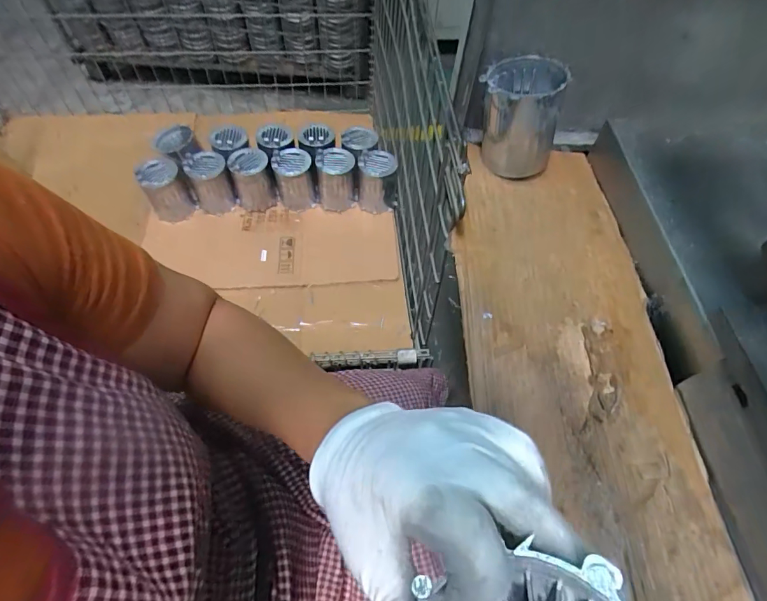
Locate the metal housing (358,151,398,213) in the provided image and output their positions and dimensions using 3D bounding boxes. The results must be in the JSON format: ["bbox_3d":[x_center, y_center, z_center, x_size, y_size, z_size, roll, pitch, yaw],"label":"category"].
[{"bbox_3d":[-0.015,-0.276,1.035,0.094,0.125,0.095,-1,59,-2],"label":"metal housing"}]

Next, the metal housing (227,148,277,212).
[{"bbox_3d":[-0.304,-0.279,1.008,0.092,0.116,0.093,-17,61,-12],"label":"metal housing"}]

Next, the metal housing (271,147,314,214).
[{"bbox_3d":[-0.208,-0.278,1.025,0.088,0.126,0.086,-9,60,-7],"label":"metal housing"}]

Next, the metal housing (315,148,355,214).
[{"bbox_3d":[-0.111,-0.278,1.025,0.088,0.125,0.095,-6,60,-5],"label":"metal housing"}]

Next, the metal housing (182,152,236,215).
[{"bbox_3d":[-0.395,-0.266,0.995,0.084,0.113,0.088,1,59,-1],"label":"metal housing"}]

